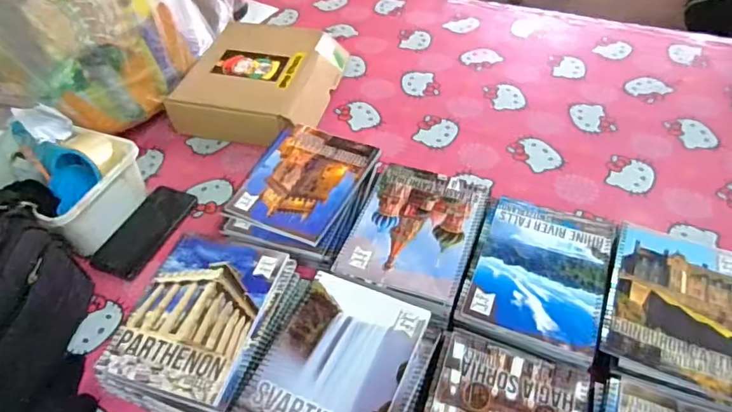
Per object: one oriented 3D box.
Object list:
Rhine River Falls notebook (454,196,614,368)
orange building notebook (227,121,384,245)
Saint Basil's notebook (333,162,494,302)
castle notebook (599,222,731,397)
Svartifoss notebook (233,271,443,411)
[{"bbox_3d":[0.212,0.078,0.621,0.157,0.011,0.202,16,51,15],"label":"Rhine River Falls notebook"},{"bbox_3d":[-0.091,-0.040,0.729,0.158,0.007,0.194,20,53,19],"label":"orange building notebook"},{"bbox_3d":[0.066,0.027,0.667,0.152,0.008,0.195,16,52,16],"label":"Saint Basil's notebook"},{"bbox_3d":[0.365,0.107,0.586,0.148,0.007,0.189,20,53,18],"label":"castle notebook"},{"bbox_3d":[-0.030,0.177,0.545,0.176,0.012,0.206,18,52,17],"label":"Svartifoss notebook"}]

